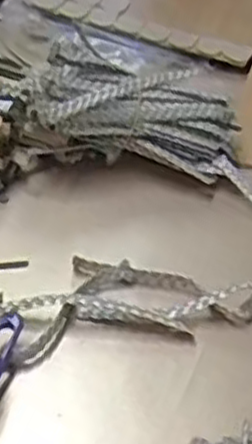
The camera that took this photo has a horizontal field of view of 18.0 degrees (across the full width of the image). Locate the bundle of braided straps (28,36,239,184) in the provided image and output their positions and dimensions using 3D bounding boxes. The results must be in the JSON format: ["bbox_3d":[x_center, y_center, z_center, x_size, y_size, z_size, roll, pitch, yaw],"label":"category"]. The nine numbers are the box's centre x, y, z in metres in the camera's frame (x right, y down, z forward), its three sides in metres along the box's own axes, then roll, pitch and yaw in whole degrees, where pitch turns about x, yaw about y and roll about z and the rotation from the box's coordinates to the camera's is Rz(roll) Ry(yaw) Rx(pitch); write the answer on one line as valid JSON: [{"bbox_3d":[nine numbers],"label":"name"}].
[{"bbox_3d":[0.011,-0.102,0.732,0.198,0.068,0.084,16,36,-12],"label":"bundle of braided straps"}]

